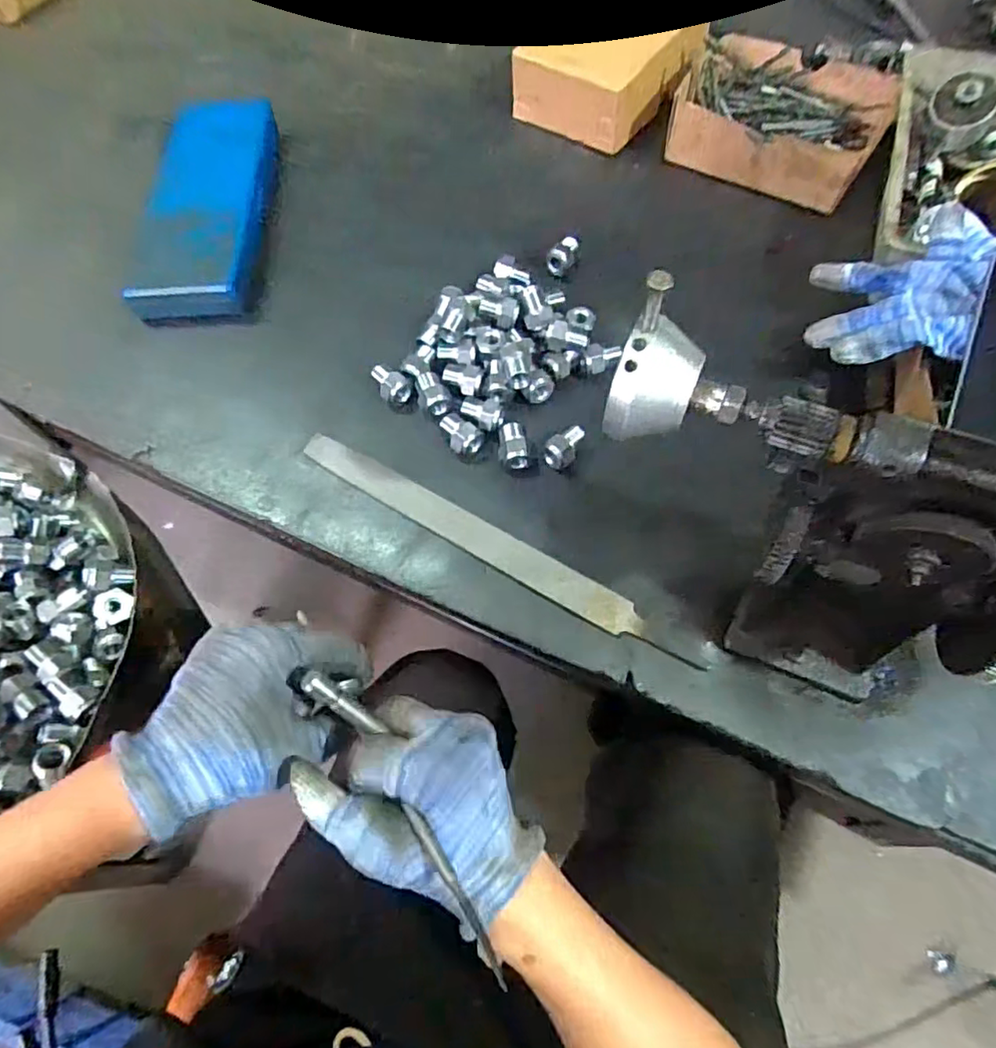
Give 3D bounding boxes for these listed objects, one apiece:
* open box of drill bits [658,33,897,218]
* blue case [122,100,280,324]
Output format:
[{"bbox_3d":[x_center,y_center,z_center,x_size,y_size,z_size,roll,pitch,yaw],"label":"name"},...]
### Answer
[{"bbox_3d":[0.251,-0.364,0.551,0.171,0.040,0.148,27,68,14],"label":"open box of drill bits"},{"bbox_3d":[-0.248,-0.277,0.537,0.094,0.034,0.242,-3,64,0],"label":"blue case"}]

